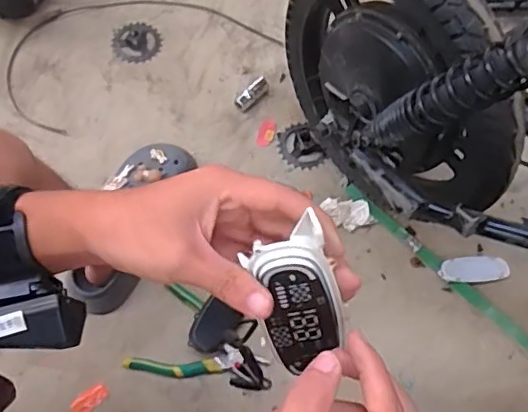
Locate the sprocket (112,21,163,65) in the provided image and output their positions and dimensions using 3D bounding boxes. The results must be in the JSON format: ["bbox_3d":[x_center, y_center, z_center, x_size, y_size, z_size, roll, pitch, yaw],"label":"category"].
[{"bbox_3d":[-0.225,-0.290,0.999,0.084,0.008,0.083,-12,70,-8],"label":"sprocket"}]

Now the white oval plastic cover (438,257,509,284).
[{"bbox_3d":[0.323,0.098,0.862,0.107,0.017,0.037,-4,69,-5],"label":"white oval plastic cover"}]

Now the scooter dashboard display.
[{"bbox_3d":[0.022,0.060,0.336,0.046,0.103,0.016,-17,37,-10],"label":"scooter dashboard display"}]

